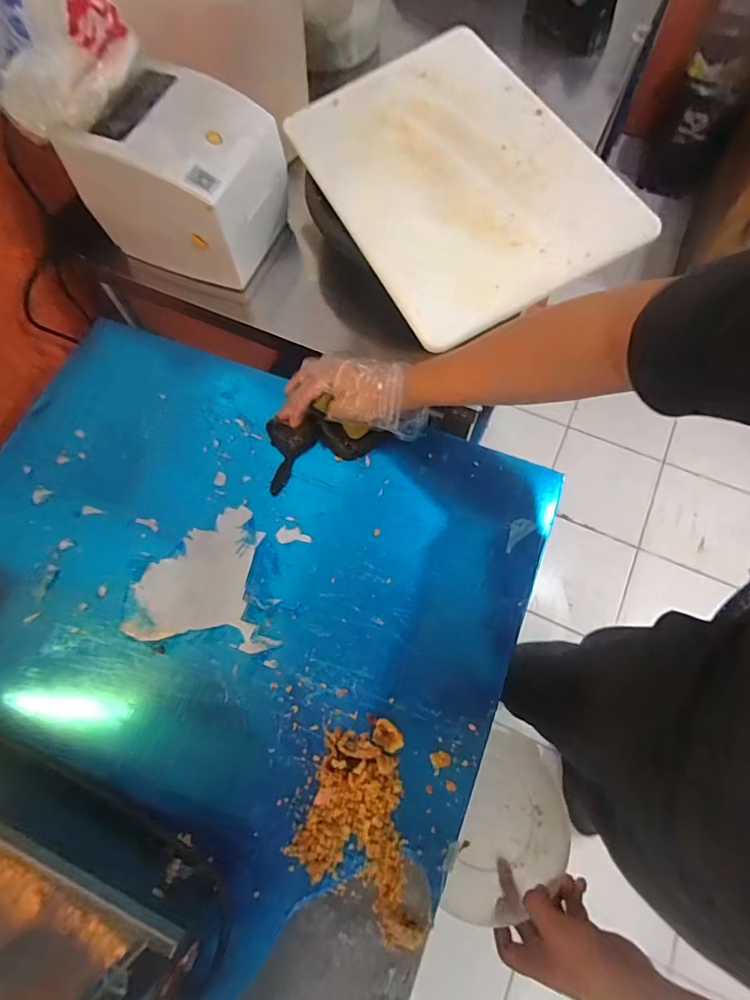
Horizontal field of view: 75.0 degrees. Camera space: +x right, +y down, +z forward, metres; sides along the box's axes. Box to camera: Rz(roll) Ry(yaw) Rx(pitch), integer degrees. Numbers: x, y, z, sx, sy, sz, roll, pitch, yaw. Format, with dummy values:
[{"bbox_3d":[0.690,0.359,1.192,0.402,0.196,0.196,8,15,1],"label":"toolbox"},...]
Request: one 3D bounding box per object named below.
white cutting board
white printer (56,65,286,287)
[{"bbox_3d":[0.095,-0.426,0.625,0.299,0.022,0.452,-26,70,-1],"label":"white cutting board"},{"bbox_3d":[-0.241,-0.426,0.641,0.199,0.173,0.174,20,70,9],"label":"white printer"}]

